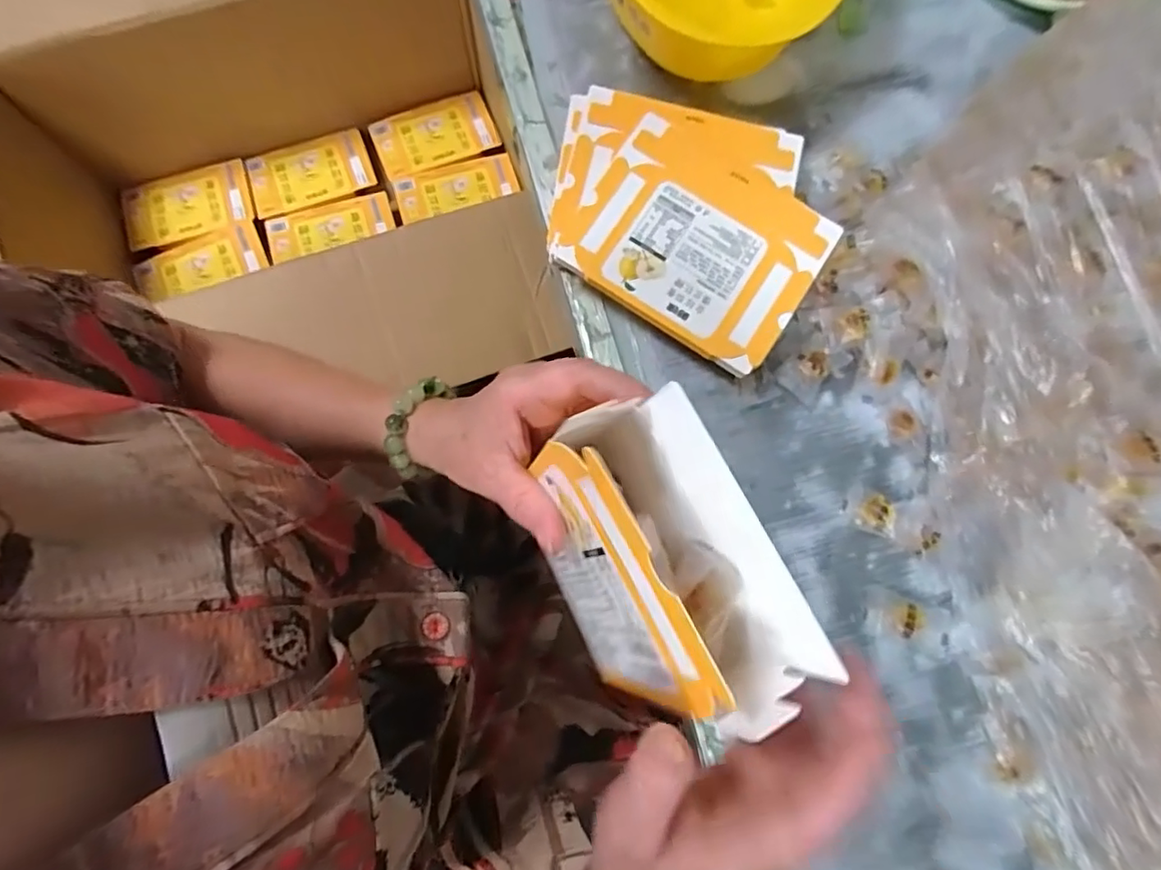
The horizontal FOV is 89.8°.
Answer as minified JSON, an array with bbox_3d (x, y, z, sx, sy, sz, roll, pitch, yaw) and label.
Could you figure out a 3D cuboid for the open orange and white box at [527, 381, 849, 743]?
[{"bbox_3d":[0.025,0.049,0.207,0.052,0.075,0.123,-24,79,-30],"label":"open orange and white box"}]

